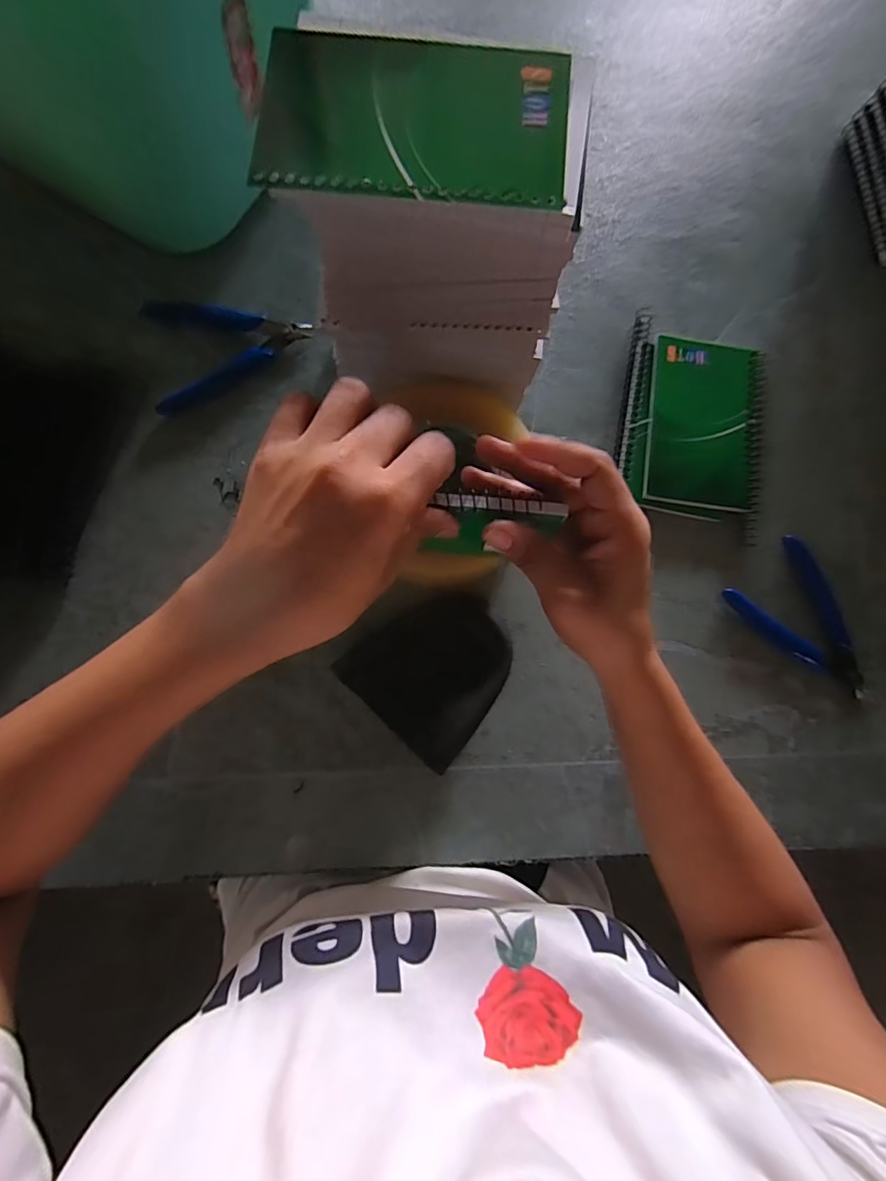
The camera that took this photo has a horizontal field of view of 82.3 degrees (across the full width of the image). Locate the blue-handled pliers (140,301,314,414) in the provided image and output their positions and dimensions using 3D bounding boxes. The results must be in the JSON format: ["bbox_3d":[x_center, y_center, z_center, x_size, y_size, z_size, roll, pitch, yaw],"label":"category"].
[{"bbox_3d":[-0.165,-0.196,0.384,0.122,0.019,0.095,-16,82,-3],"label":"blue-handled pliers"}]

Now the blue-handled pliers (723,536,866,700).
[{"bbox_3d":[0.265,0.026,0.365,0.069,0.012,0.114,-39,84,-6],"label":"blue-handled pliers"}]

